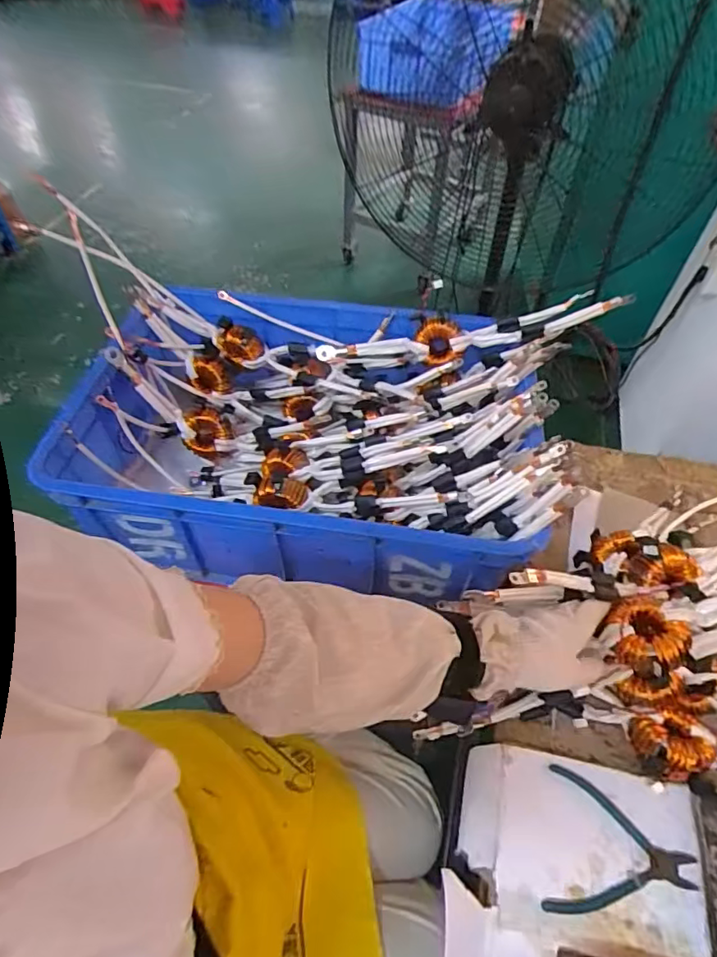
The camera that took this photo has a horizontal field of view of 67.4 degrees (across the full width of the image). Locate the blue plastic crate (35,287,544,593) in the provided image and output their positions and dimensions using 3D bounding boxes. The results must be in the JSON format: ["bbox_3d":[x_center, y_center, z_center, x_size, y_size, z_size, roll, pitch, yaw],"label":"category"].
[{"bbox_3d":[-0.065,-0.067,0.775,0.578,0.198,0.408,7,52,4],"label":"blue plastic crate"}]

